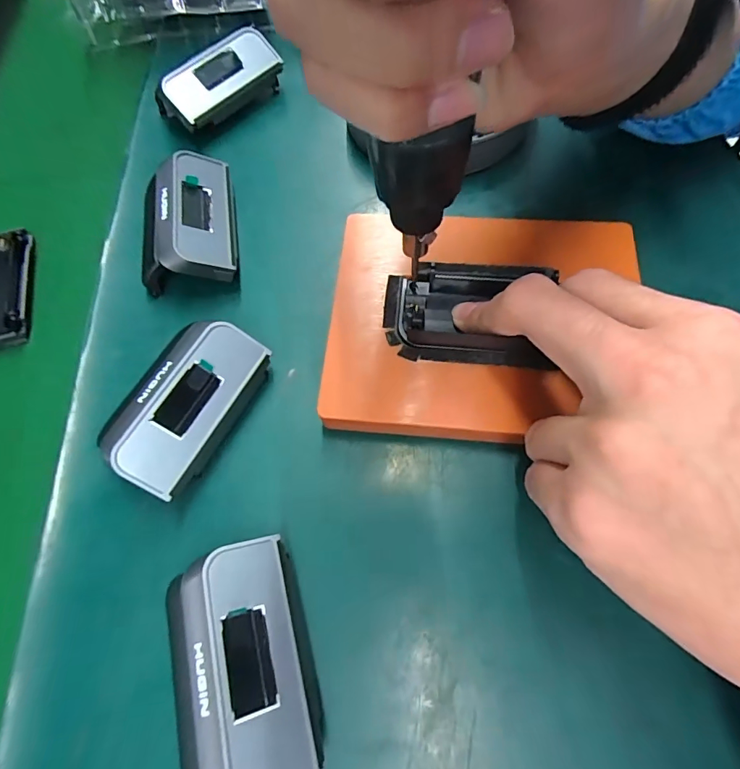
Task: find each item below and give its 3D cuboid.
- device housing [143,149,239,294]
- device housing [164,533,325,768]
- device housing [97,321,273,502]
[{"bbox_3d":[-0.094,-0.085,0.230,0.045,0.030,0.079,-10,67,1],"label":"device housing"},{"bbox_3d":[-0.044,0.095,0.152,0.045,0.026,0.072,-19,67,-3],"label":"device housing"},{"bbox_3d":[-0.075,0.009,0.191,0.038,0.033,0.072,26,72,15],"label":"device housing"}]

